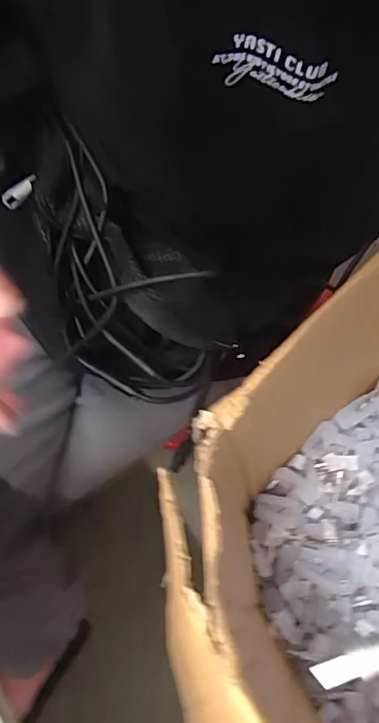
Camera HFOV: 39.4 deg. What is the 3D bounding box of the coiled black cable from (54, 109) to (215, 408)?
[{"bbox_3d":[-0.057,-0.075,0.421,0.115,0.056,0.225,-19,91,-5],"label":"coiled black cable"}]

